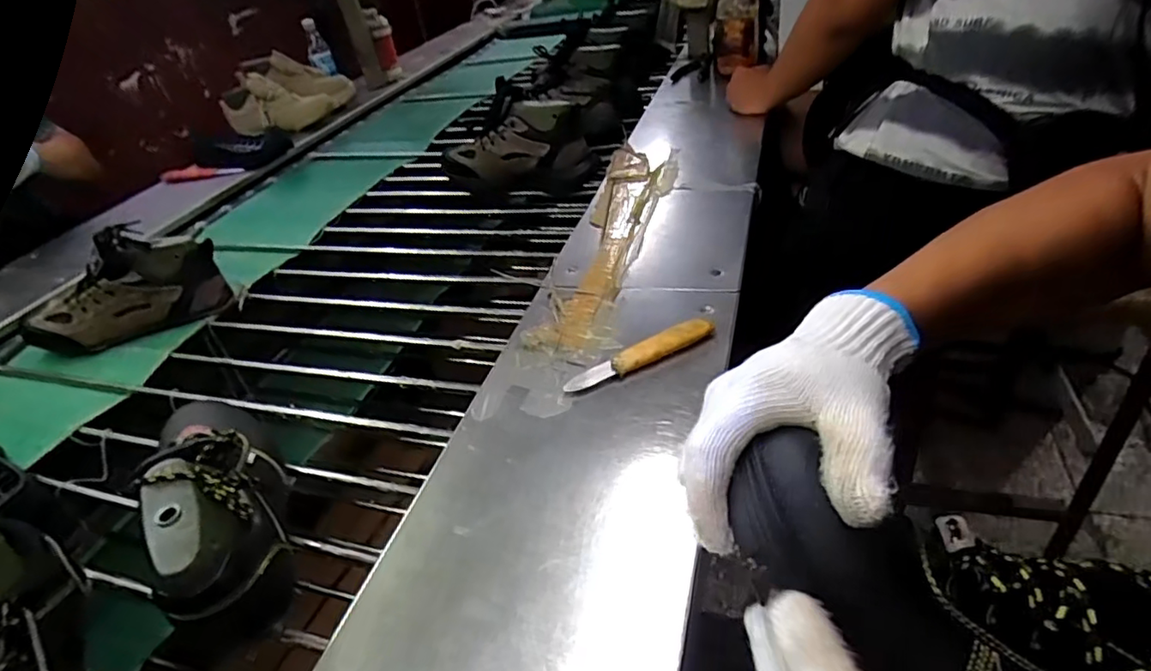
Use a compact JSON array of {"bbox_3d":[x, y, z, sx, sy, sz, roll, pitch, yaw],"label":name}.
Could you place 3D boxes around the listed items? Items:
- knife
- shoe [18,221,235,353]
[{"bbox_3d":[0.066,0.018,0.581,0.161,0.021,0.032,-24,39,-20],"label":"knife"},{"bbox_3d":[-0.643,-0.063,0.830,0.263,0.130,0.099,-23,38,-19],"label":"shoe"}]

